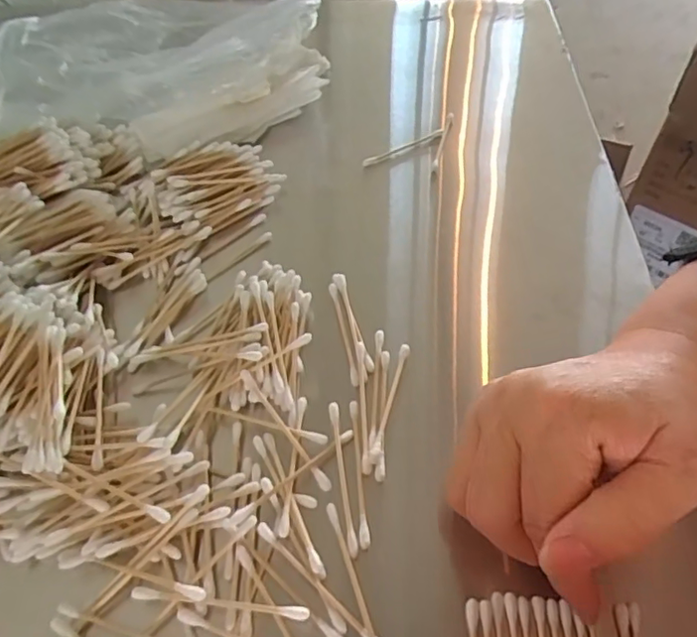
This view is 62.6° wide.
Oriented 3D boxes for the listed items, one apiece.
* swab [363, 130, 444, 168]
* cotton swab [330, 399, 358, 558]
[{"bbox_3d":[0.041,-0.127,0.426,0.069,0.005,0.009,-28,55,-18],"label":"swab"},{"bbox_3d":[-0.003,0.072,0.265,0.005,0.005,0.072,-8,51,-3],"label":"cotton swab"}]

